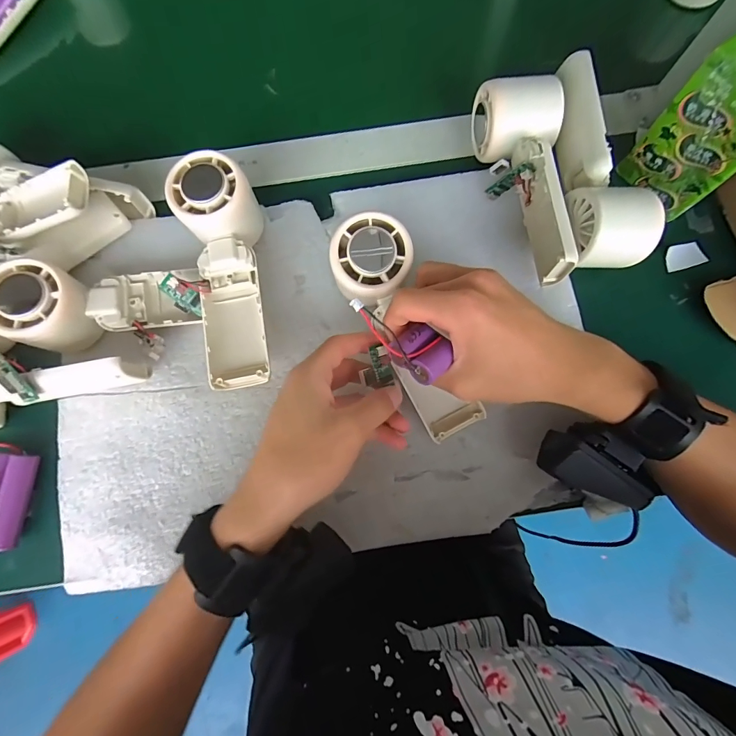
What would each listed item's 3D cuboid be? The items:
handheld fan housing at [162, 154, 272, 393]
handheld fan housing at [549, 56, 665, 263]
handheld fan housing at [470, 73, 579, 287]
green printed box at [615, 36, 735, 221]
[{"bbox_3d":[-0.105,-0.066,0.292,0.055,0.055,0.164,-8,80,0],"label":"handheld fan housing"},{"bbox_3d":[0.168,-0.156,0.304,0.053,0.052,0.161,-9,80,-1],"label":"handheld fan housing"},{"bbox_3d":[0.117,-0.141,0.304,0.057,0.052,0.153,-2,80,1],"label":"handheld fan housing"},{"bbox_3d":[0.243,-0.166,0.283,0.041,0.106,0.065,-34,81,-5],"label":"green printed box"}]

